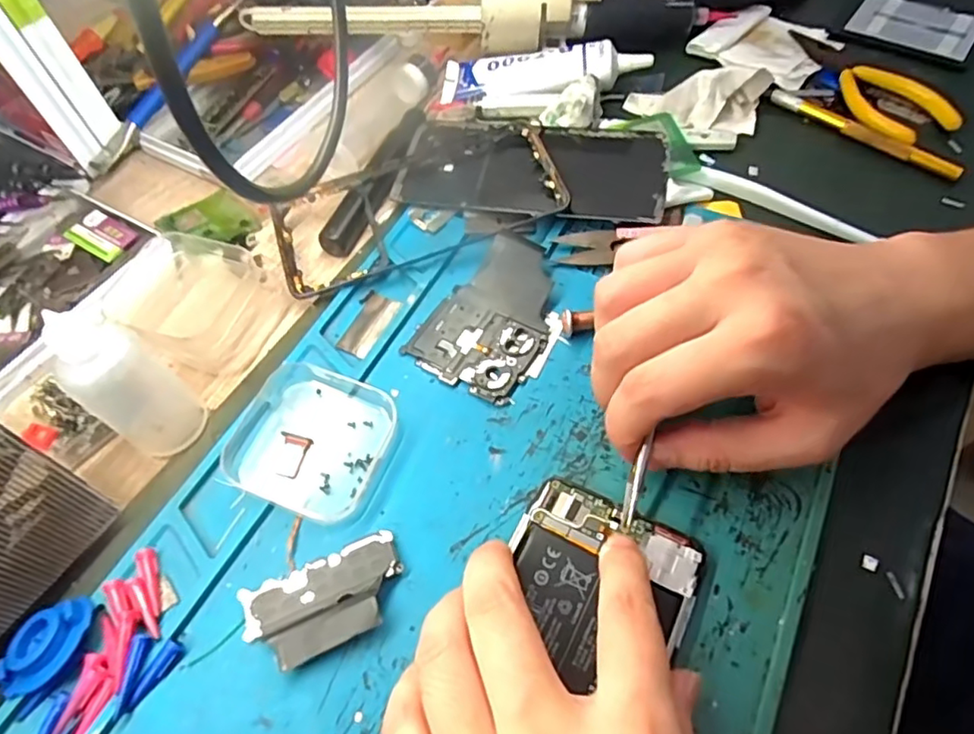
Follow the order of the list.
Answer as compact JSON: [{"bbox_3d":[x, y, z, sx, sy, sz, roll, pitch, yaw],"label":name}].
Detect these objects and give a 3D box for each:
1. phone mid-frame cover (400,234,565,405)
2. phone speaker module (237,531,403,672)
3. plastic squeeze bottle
[{"bbox_3d":[0.005,-0.027,0.303,0.063,0.012,0.084,25,63,17],"label":"phone mid-frame cover"},{"bbox_3d":[-0.062,0.091,0.236,0.061,0.008,0.035,-22,60,-10],"label":"phone speaker module"},{"bbox_3d":[-0.154,0.007,0.259,0.033,0.071,0.032,35,66,22],"label":"plastic squeeze bottle"}]

